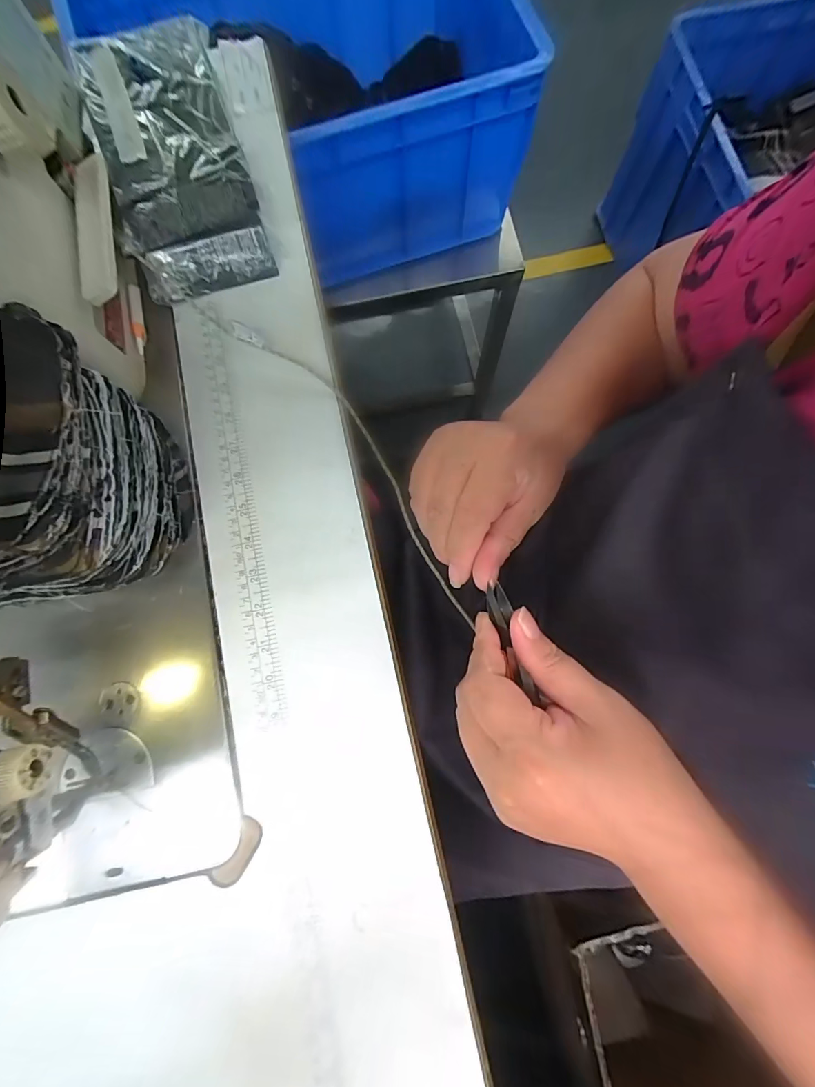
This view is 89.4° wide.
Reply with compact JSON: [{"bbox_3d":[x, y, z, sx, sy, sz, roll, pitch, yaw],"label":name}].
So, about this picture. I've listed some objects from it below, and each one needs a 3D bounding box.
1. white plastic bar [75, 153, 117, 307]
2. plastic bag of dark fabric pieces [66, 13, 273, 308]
[{"bbox_3d":[-0.210,-0.214,0.275,0.029,0.012,0.113,-12,79,-1],"label":"white plastic bar"},{"bbox_3d":[-0.177,-0.293,0.320,0.100,0.074,0.163,-18,80,-3],"label":"plastic bag of dark fabric pieces"}]

